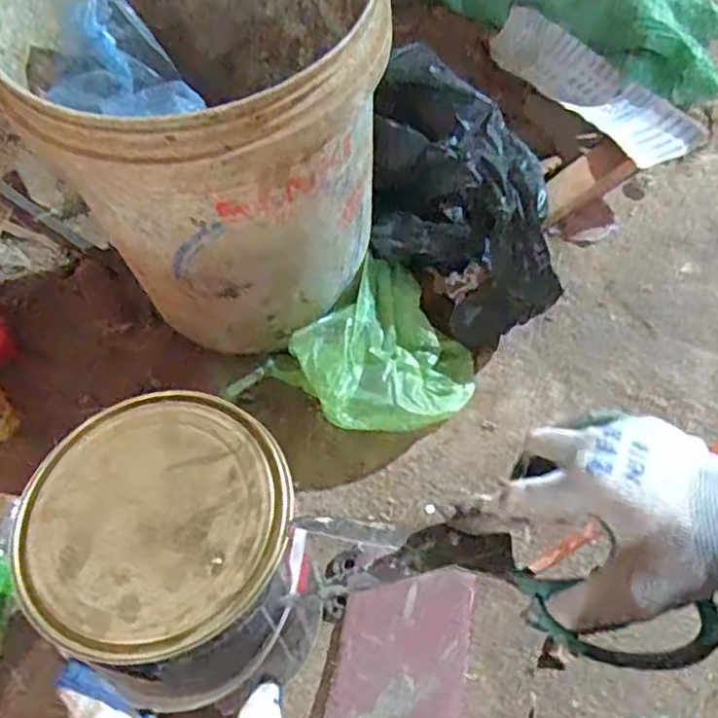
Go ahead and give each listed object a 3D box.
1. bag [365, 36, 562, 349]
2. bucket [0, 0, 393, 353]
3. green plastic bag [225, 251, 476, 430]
[{"bbox_3d":[0.099,-0.167,0.751,0.163,0.176,0.270,-3,56,-1],"label":"bag"},{"bbox_3d":[-0.127,-0.205,0.645,0.284,0.297,0.302,-1,56,1],"label":"bucket"},{"bbox_3d":[0.005,0.005,0.696,0.186,0.081,0.197,39,65,24],"label":"green plastic bag"}]

